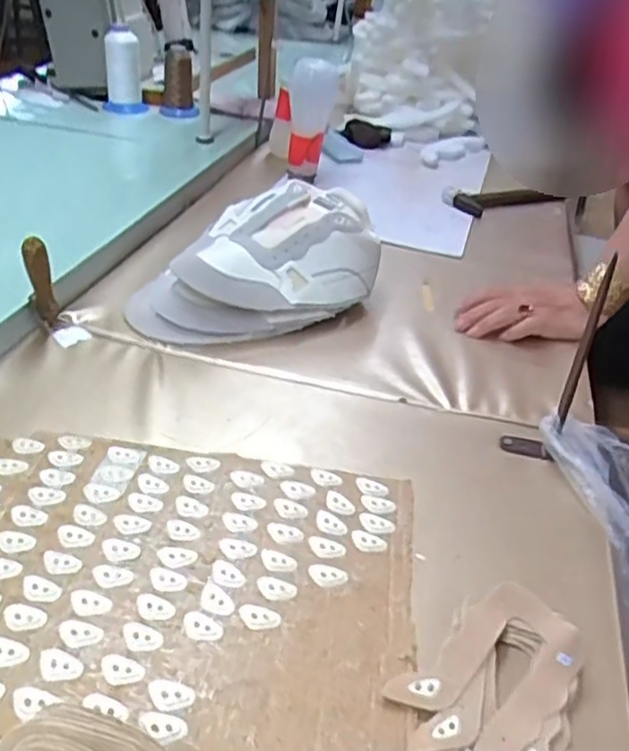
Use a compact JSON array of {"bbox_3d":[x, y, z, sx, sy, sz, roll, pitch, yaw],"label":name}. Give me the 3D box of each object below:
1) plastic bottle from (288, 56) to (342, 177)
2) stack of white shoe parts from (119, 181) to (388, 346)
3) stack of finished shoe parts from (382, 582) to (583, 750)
[{"bbox_3d":[-0.005,-0.392,1.092,0.072,0.162,0.069,7,34,-1],"label":"plastic bottle"},{"bbox_3d":[-0.065,-0.124,0.752,0.253,0.105,0.141,-7,36,-21],"label":"stack of white shoe parts"},{"bbox_3d":[0.099,0.176,0.405,0.100,0.021,0.132,12,34,7],"label":"stack of finished shoe parts"}]

